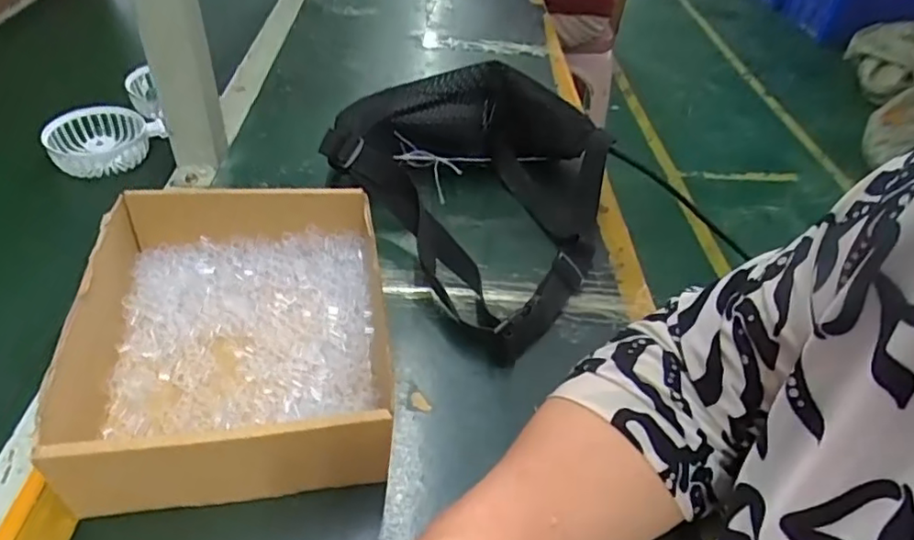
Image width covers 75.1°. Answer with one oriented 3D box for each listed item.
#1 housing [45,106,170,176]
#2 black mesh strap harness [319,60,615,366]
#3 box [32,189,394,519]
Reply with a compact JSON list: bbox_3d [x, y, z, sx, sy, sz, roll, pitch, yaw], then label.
[{"bbox_3d":[-0.353,-0.130,0.588,0.091,0.029,0.093,30,48,23],"label":"housing"},{"bbox_3d":[0.031,-0.083,0.526,0.221,0.100,0.234,-31,54,-33],"label":"black mesh strap harness"},{"bbox_3d":[-0.141,0.041,0.385,0.185,0.078,0.205,-4,44,-11],"label":"box"}]

